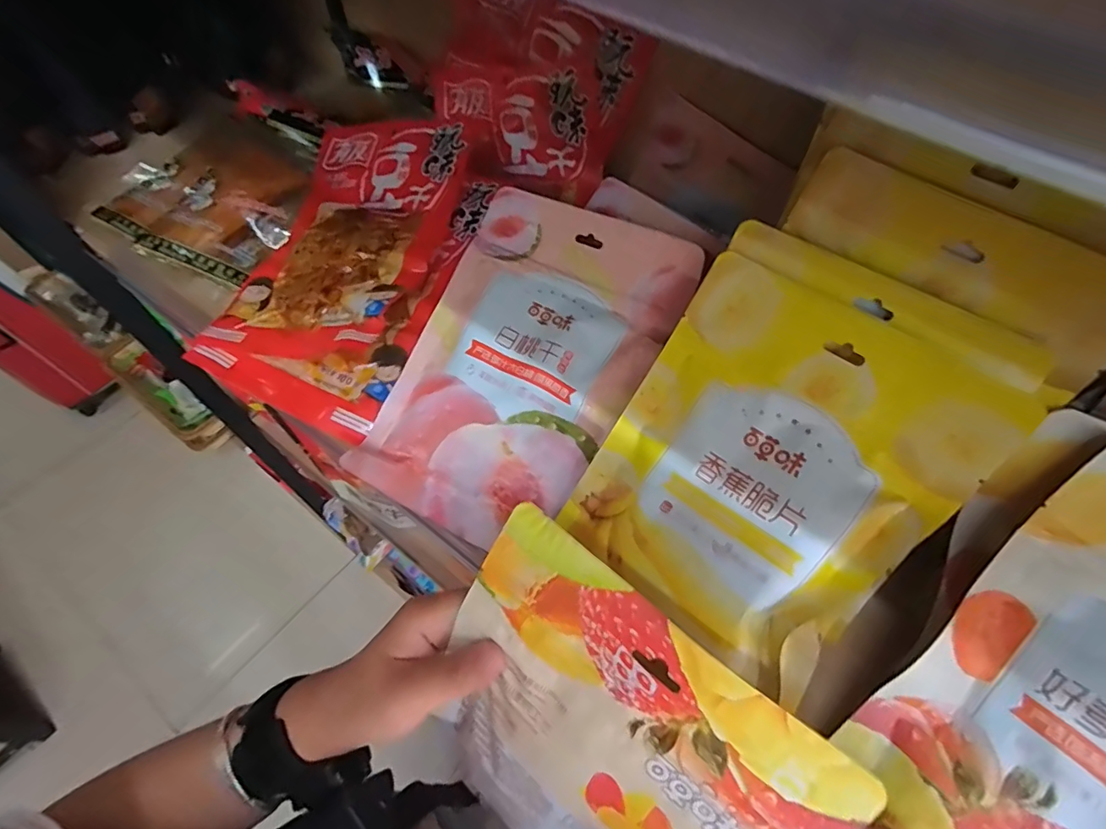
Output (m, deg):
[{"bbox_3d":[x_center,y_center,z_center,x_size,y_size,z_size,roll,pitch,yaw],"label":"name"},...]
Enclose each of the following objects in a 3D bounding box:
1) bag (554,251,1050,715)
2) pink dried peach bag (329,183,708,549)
[{"bbox_3d":[0.120,0.031,0.298,0.165,0.045,0.194,37,96,24],"label":"bag"},{"bbox_3d":[-0.022,-0.037,0.354,0.157,0.021,0.240,27,81,12],"label":"pink dried peach bag"}]

